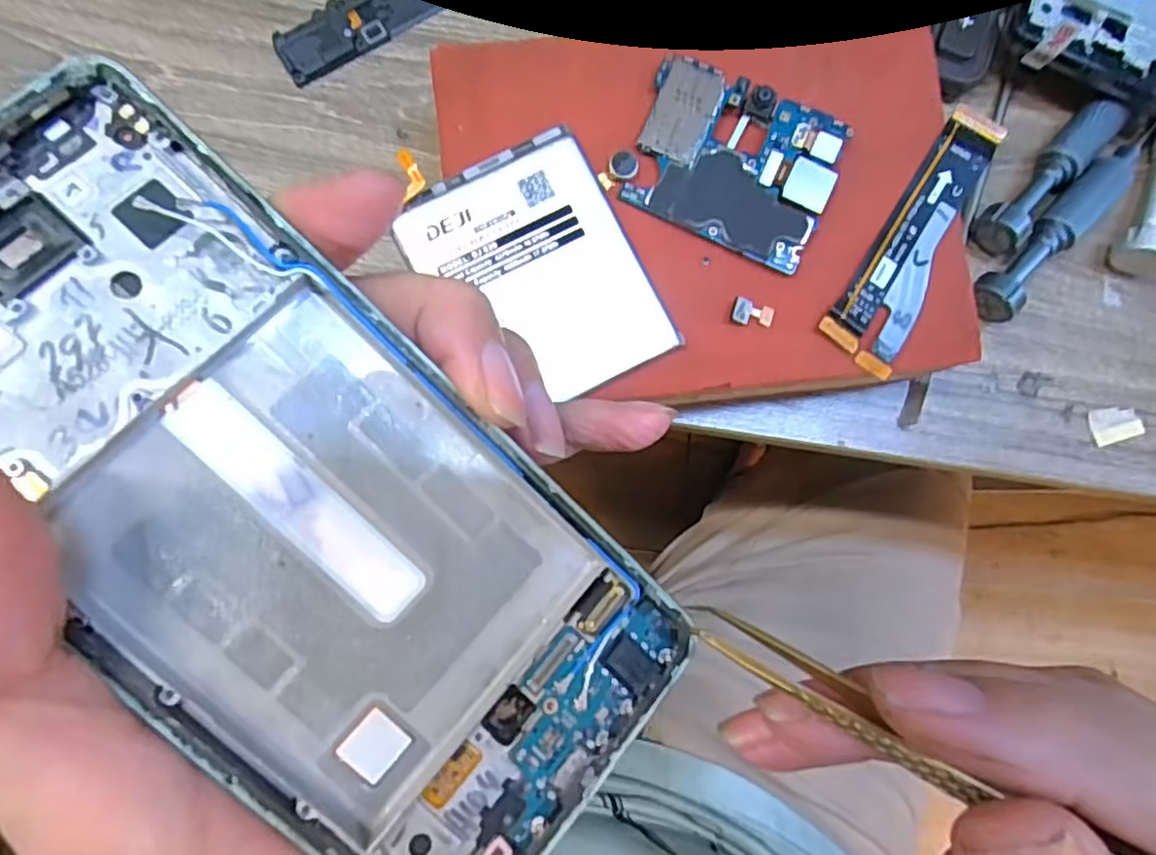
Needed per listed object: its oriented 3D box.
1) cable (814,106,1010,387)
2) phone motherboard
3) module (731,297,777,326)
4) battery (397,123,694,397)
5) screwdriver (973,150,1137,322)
[{"bbox_3d":[0.105,-0.061,0.216,0.024,0.004,0.090,29,82,1],"label":"cable"},{"bbox_3d":[0.048,-0.081,0.209,0.059,0.005,0.049,24,83,-2],"label":"phone motherboard"},{"bbox_3d":[0.053,-0.034,0.207,0.013,0.004,0.008,15,84,-3],"label":"module"},{"bbox_3d":[-0.012,-0.045,0.202,0.058,0.005,0.075,-28,87,-6],"label":"battery"},{"bbox_3d":[0.177,-0.073,0.254,0.084,0.016,0.016,-45,91,-5],"label":"screwdriver"}]

